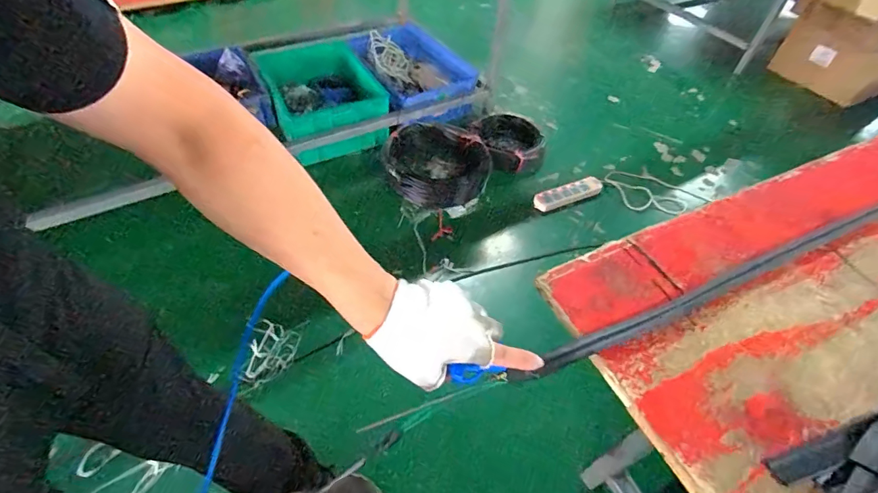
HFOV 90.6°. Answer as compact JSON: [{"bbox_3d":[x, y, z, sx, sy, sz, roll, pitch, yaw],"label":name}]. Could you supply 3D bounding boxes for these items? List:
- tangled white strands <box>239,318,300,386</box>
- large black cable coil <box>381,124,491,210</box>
[{"bbox_3d":[-0.486,0.309,1.241,0.135,0.034,0.179,10,50,6],"label":"tangled white strands"},{"bbox_3d":[-0.012,-0.329,1.735,0.430,0.100,0.399,1,50,-2],"label":"large black cable coil"}]

